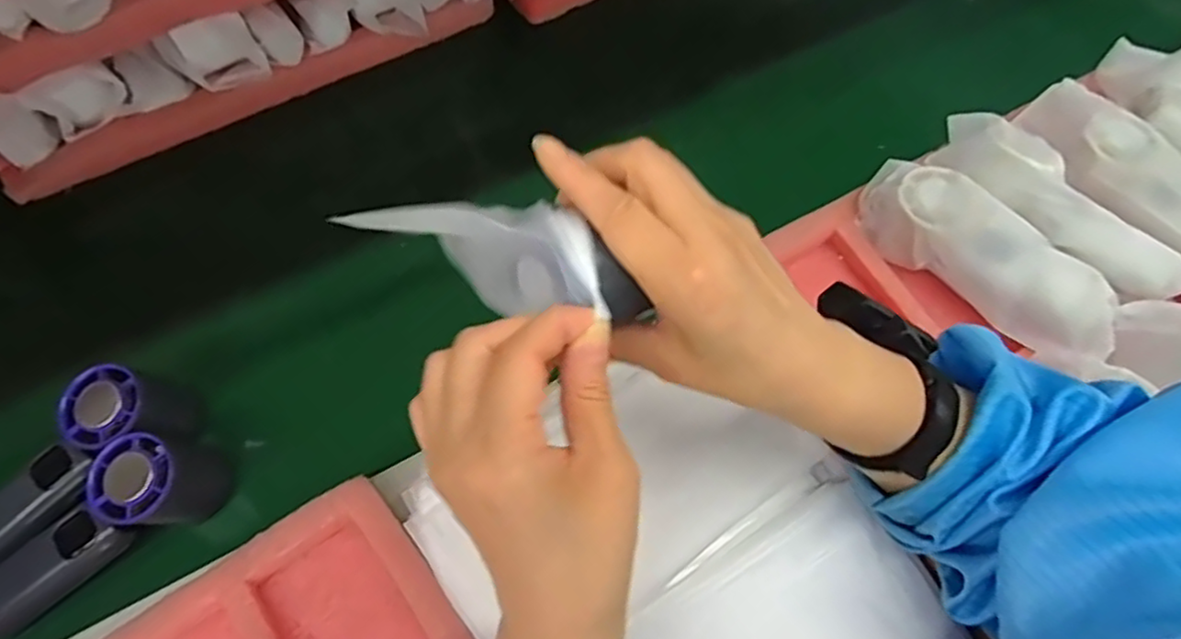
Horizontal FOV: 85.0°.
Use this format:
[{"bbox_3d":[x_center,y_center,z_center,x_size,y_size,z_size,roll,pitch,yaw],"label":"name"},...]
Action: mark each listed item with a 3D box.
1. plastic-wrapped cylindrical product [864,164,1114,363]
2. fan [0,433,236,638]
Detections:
[{"bbox_3d":[0.279,-0.044,0.454,0.071,0.046,0.186,-38,71,-16],"label":"plastic-wrapped cylindrical product"},{"bbox_3d":[-0.309,0.134,0.402,0.143,0.070,0.053,-38,71,-16],"label":"fan"}]

